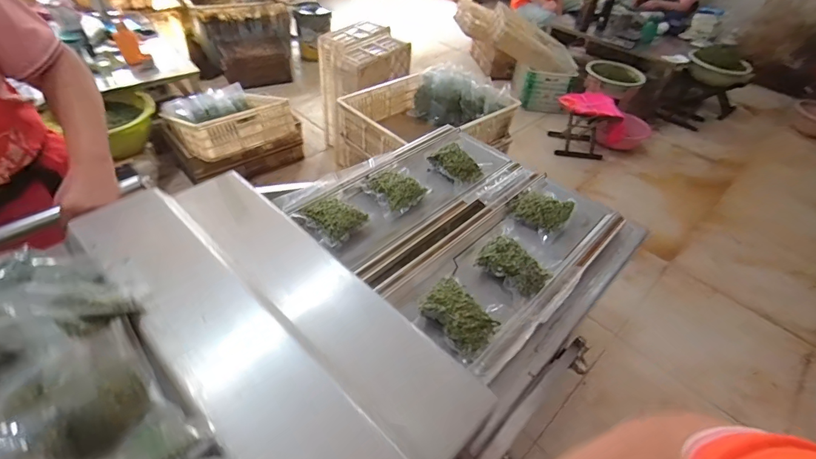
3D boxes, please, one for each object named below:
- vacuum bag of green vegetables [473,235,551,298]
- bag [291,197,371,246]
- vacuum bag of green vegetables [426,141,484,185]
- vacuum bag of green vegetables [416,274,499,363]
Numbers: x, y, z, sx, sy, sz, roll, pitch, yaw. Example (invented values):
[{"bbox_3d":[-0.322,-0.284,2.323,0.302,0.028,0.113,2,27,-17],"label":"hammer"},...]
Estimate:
[{"bbox_3d":[0.203,0.068,0.792,0.129,0.038,0.090,33,50,25],"label":"vacuum bag of green vegetables"},{"bbox_3d":[-0.160,-0.030,0.860,0.125,0.032,0.111,32,50,25],"label":"bag"},{"bbox_3d":[0.123,-0.164,1.035,0.094,0.041,0.115,-28,53,-30],"label":"vacuum bag of green vegetables"},{"bbox_3d":[0.088,0.145,0.707,0.129,0.040,0.095,37,52,28],"label":"vacuum bag of green vegetables"}]

